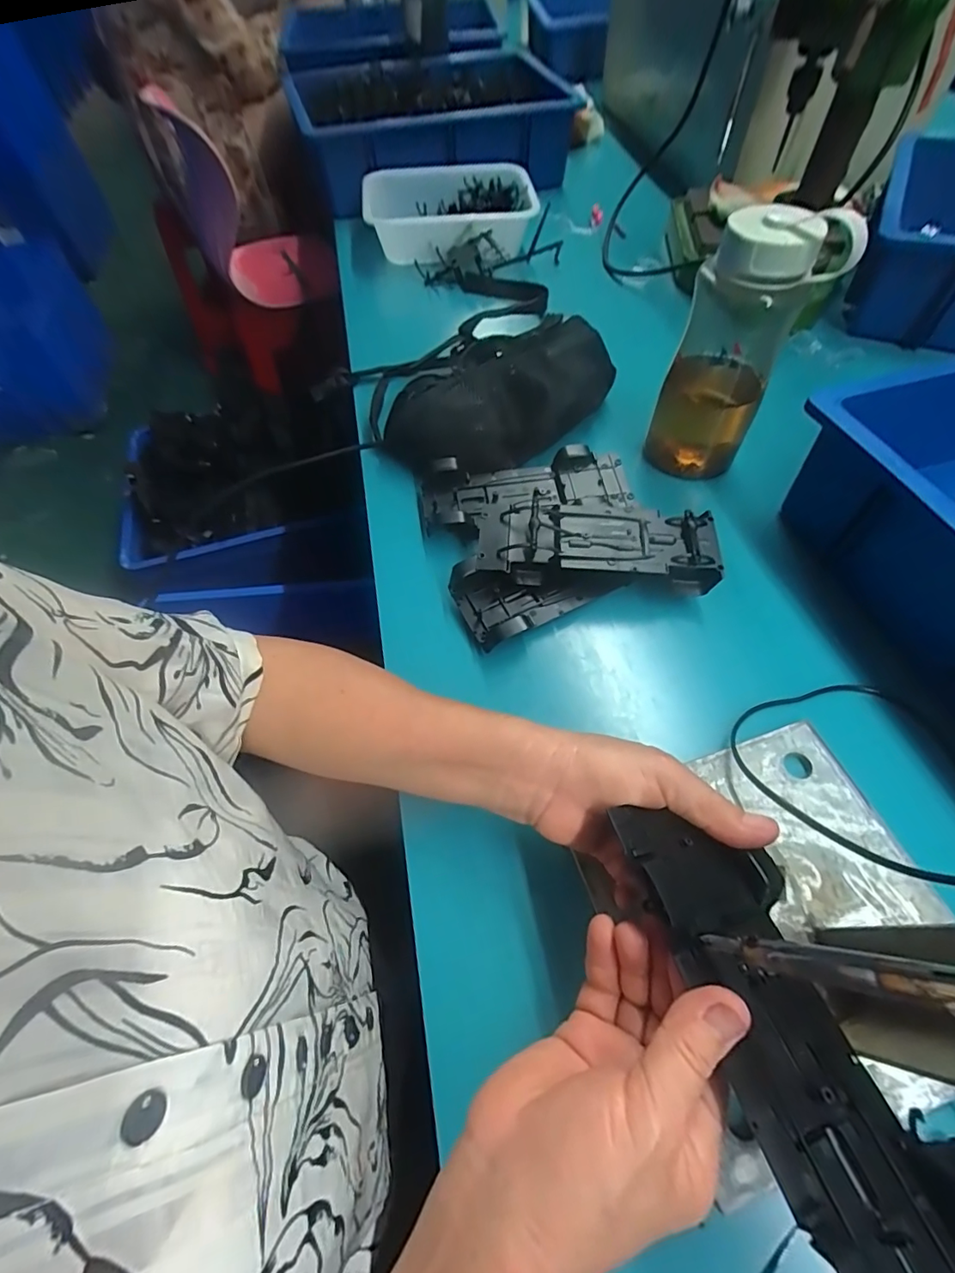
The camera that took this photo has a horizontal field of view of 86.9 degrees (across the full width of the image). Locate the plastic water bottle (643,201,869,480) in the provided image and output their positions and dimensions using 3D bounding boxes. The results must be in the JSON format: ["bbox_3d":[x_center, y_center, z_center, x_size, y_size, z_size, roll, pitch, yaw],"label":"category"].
[{"bbox_3d":[0.224,-0.251,0.447,0.098,0.201,0.089,16,61,12],"label":"plastic water bottle"}]

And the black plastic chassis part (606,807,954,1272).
[{"bbox_3d":[0.129,0.159,0.212,0.074,0.038,0.188,-21,58,-9],"label":"black plastic chassis part"}]

